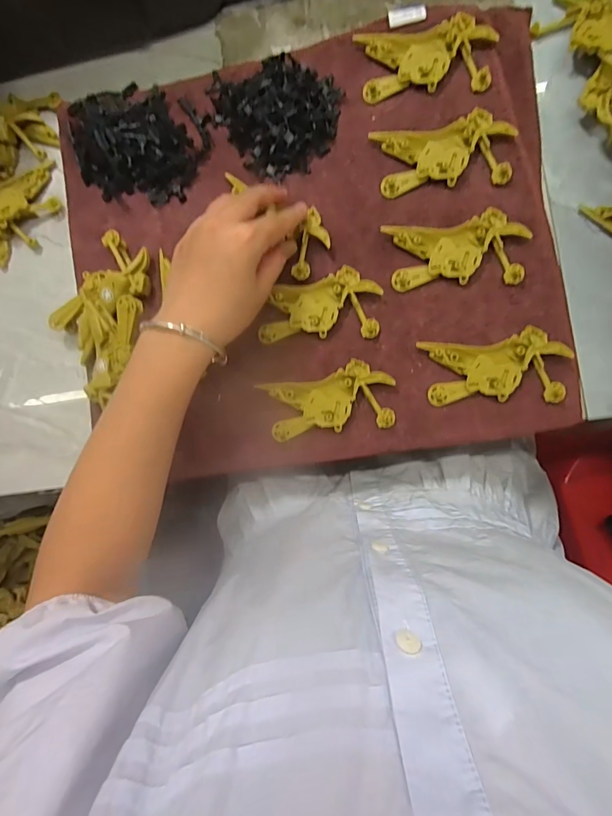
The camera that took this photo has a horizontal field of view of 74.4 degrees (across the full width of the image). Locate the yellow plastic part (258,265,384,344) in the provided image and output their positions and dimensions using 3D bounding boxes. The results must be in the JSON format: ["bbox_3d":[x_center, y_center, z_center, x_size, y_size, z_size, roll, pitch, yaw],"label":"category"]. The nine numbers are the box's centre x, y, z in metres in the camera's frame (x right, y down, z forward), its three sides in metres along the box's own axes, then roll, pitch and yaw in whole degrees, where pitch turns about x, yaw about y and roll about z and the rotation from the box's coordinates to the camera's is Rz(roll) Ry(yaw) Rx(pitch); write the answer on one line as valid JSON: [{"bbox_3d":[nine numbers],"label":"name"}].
[{"bbox_3d":[0.010,-0.082,0.325,0.094,0.011,0.051,-2,89,7],"label":"yellow plastic part"}]

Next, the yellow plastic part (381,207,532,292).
[{"bbox_3d":[0.116,-0.120,0.312,0.099,0.011,0.054,-7,88,7],"label":"yellow plastic part"}]

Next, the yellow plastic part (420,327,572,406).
[{"bbox_3d":[0.142,-0.030,0.307,0.100,0.013,0.052,-2,89,7],"label":"yellow plastic part"}]

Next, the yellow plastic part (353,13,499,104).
[{"bbox_3d":[0.093,-0.274,0.318,0.100,0.014,0.049,0,89,7],"label":"yellow plastic part"}]

